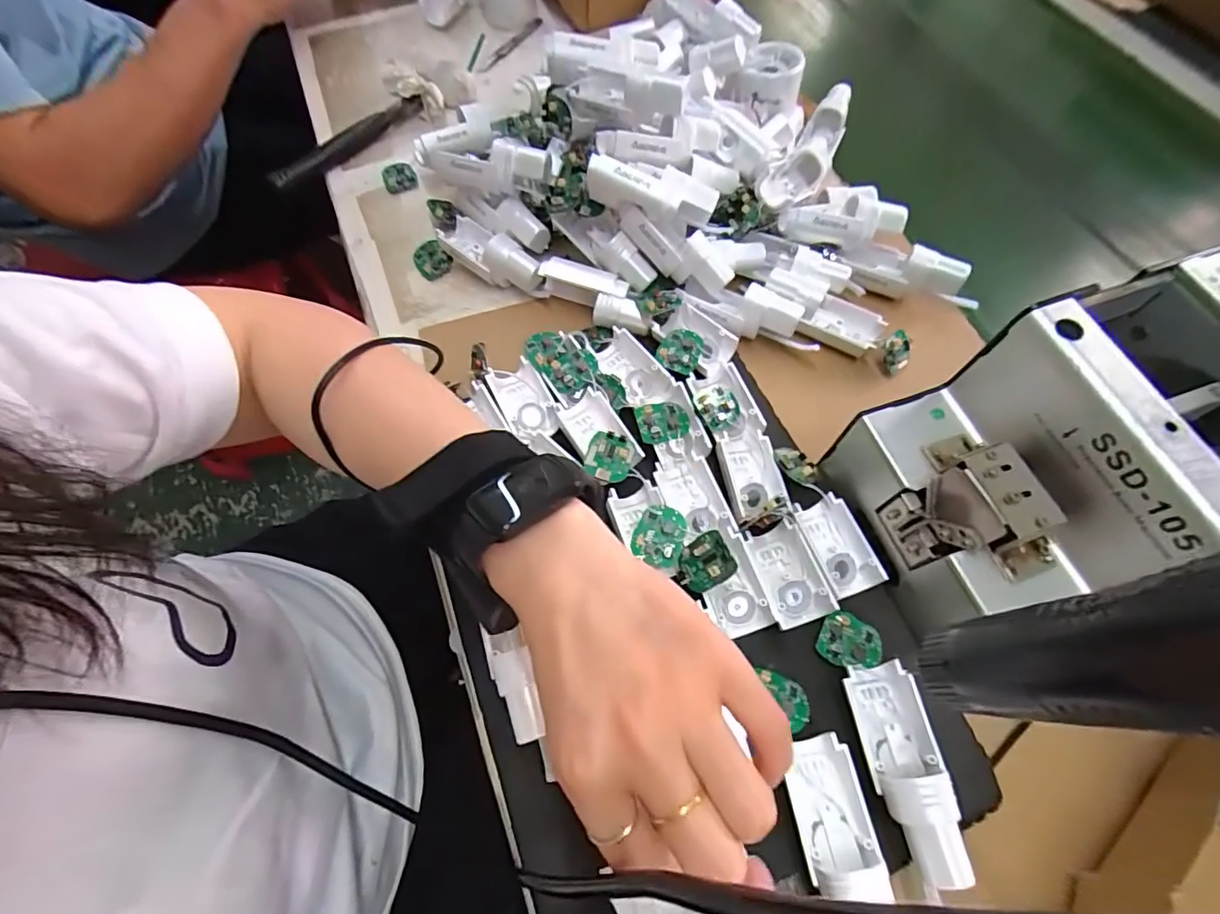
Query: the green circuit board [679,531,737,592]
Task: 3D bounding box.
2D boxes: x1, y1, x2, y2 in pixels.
[{"bbox_3d":[0.054,0.060,0.297,0.032,0.006,0.028,-34,60,22],"label":"green circuit board"}]

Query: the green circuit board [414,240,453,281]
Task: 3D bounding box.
[{"bbox_3d":[-0.151,-0.166,0.442,0.035,0.007,0.029,42,103,11],"label":"green circuit board"}]

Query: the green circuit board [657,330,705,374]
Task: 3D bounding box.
[{"bbox_3d":[0.050,-0.075,0.368,0.029,0.006,0.033,27,78,11],"label":"green circuit board"}]

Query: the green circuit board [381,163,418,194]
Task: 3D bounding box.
[{"bbox_3d":[-0.195,-0.259,0.487,0.030,0.008,0.031,-14,66,-6],"label":"green circuit board"}]

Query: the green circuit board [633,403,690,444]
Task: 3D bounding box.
[{"bbox_3d":[0.035,-0.024,0.342,0.034,0.008,0.027,-14,66,-6],"label":"green circuit board"}]

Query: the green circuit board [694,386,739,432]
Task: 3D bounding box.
[{"bbox_3d":[0.071,-0.033,0.346,0.028,0.009,0.028,-35,70,-15],"label":"green circuit board"}]

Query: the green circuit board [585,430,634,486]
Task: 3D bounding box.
[{"bbox_3d":[-0.001,0.001,0.326,0.027,0.005,0.033,18,63,0],"label":"green circuit board"}]

